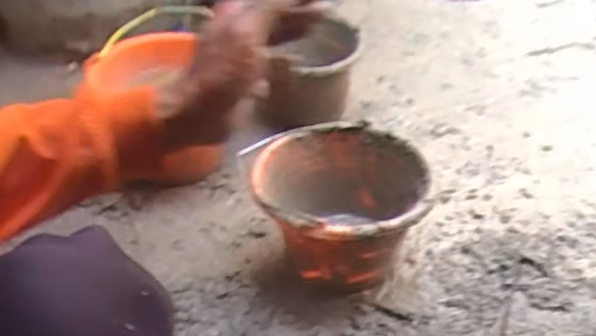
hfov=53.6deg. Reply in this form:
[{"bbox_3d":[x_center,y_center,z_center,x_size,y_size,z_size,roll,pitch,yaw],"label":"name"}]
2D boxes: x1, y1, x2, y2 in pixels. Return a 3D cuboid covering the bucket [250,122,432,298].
[{"bbox_3d":[0.068,0.070,0.859,0.228,0.185,0.221,-1,38,1],"label":"bucket"}]

